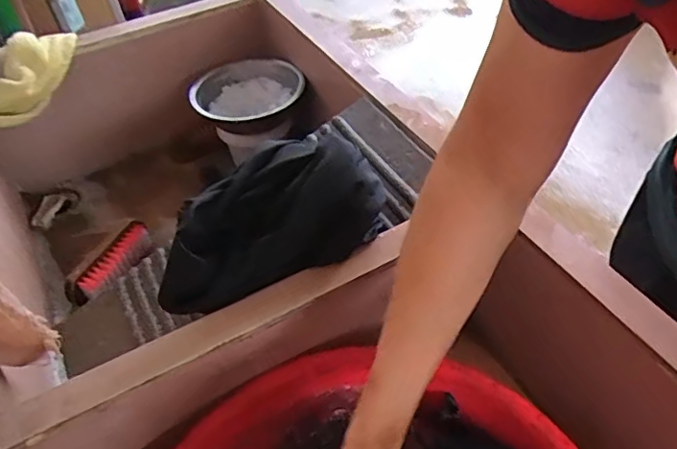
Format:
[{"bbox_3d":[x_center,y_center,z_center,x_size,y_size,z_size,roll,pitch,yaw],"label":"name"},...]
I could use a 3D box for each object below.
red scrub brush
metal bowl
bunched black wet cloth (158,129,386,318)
[{"bbox_3d":[-0.287,0.046,0.699,0.034,0.033,0.112,23,53,24],"label":"red scrub brush"},{"bbox_3d":[-0.130,-0.177,0.808,0.145,0.081,0.145,-2,47,2],"label":"metal bowl"},{"bbox_3d":[-0.061,-0.011,0.468,0.206,0.065,0.104,-20,49,-14],"label":"bunched black wet cloth"}]

